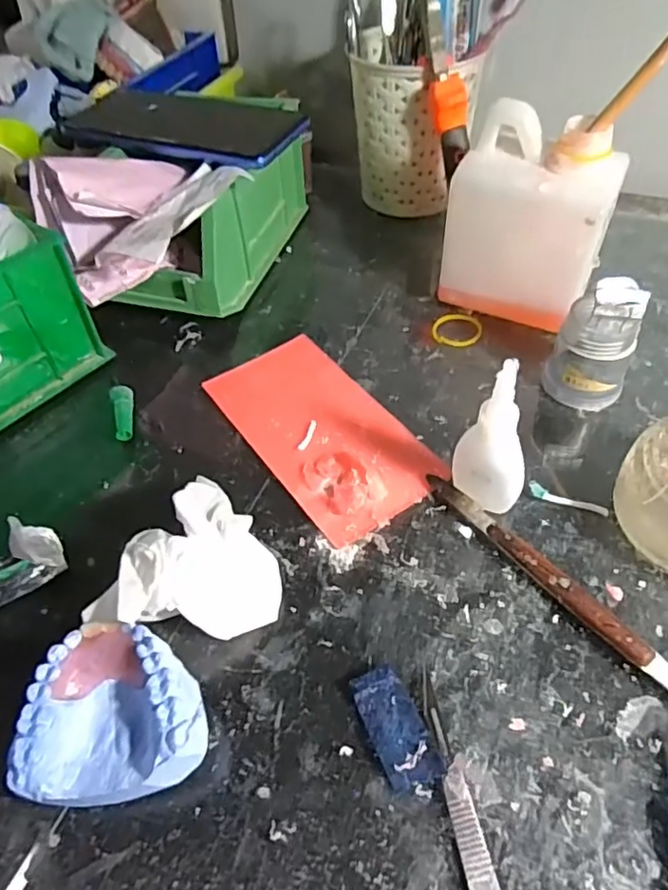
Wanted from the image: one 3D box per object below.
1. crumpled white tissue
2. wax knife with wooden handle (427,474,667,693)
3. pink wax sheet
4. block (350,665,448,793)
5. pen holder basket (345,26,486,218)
[{"bbox_3d":[-0.063,0.047,0.265,0.068,0.053,0.064,-12,50,-7],"label":"crumpled white tissue"},{"bbox_3d":[0.105,0.067,0.266,0.012,0.009,0.170,-33,56,-22],"label":"wax knife with wooden handle"},{"bbox_3d":[-0.009,-0.011,0.340,0.074,0.007,0.142,-30,55,-20],"label":"pink wax sheet"},{"bbox_3d":[0.024,0.111,0.237,0.022,0.006,0.044,-20,52,-12],"label":"block"},{"bbox_3d":[0.061,-0.249,0.472,0.091,0.105,0.094,-5,50,0],"label":"pen holder basket"}]

